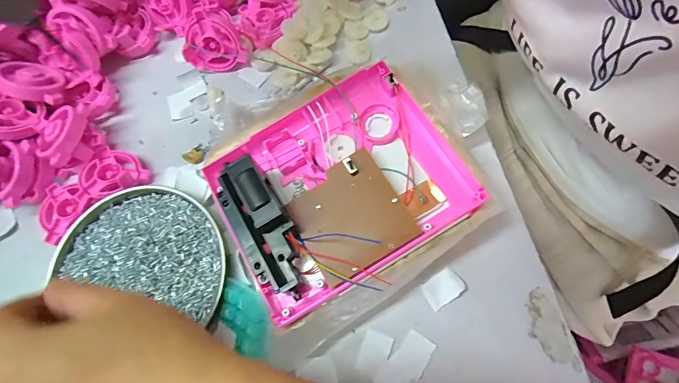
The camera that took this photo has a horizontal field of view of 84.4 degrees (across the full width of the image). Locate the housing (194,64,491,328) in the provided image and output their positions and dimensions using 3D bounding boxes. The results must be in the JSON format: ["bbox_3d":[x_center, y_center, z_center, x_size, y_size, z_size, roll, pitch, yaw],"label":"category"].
[{"bbox_3d":[0.003,-0.002,0.279,0.170,0.045,0.147,-29,72,-8],"label":"housing"}]

